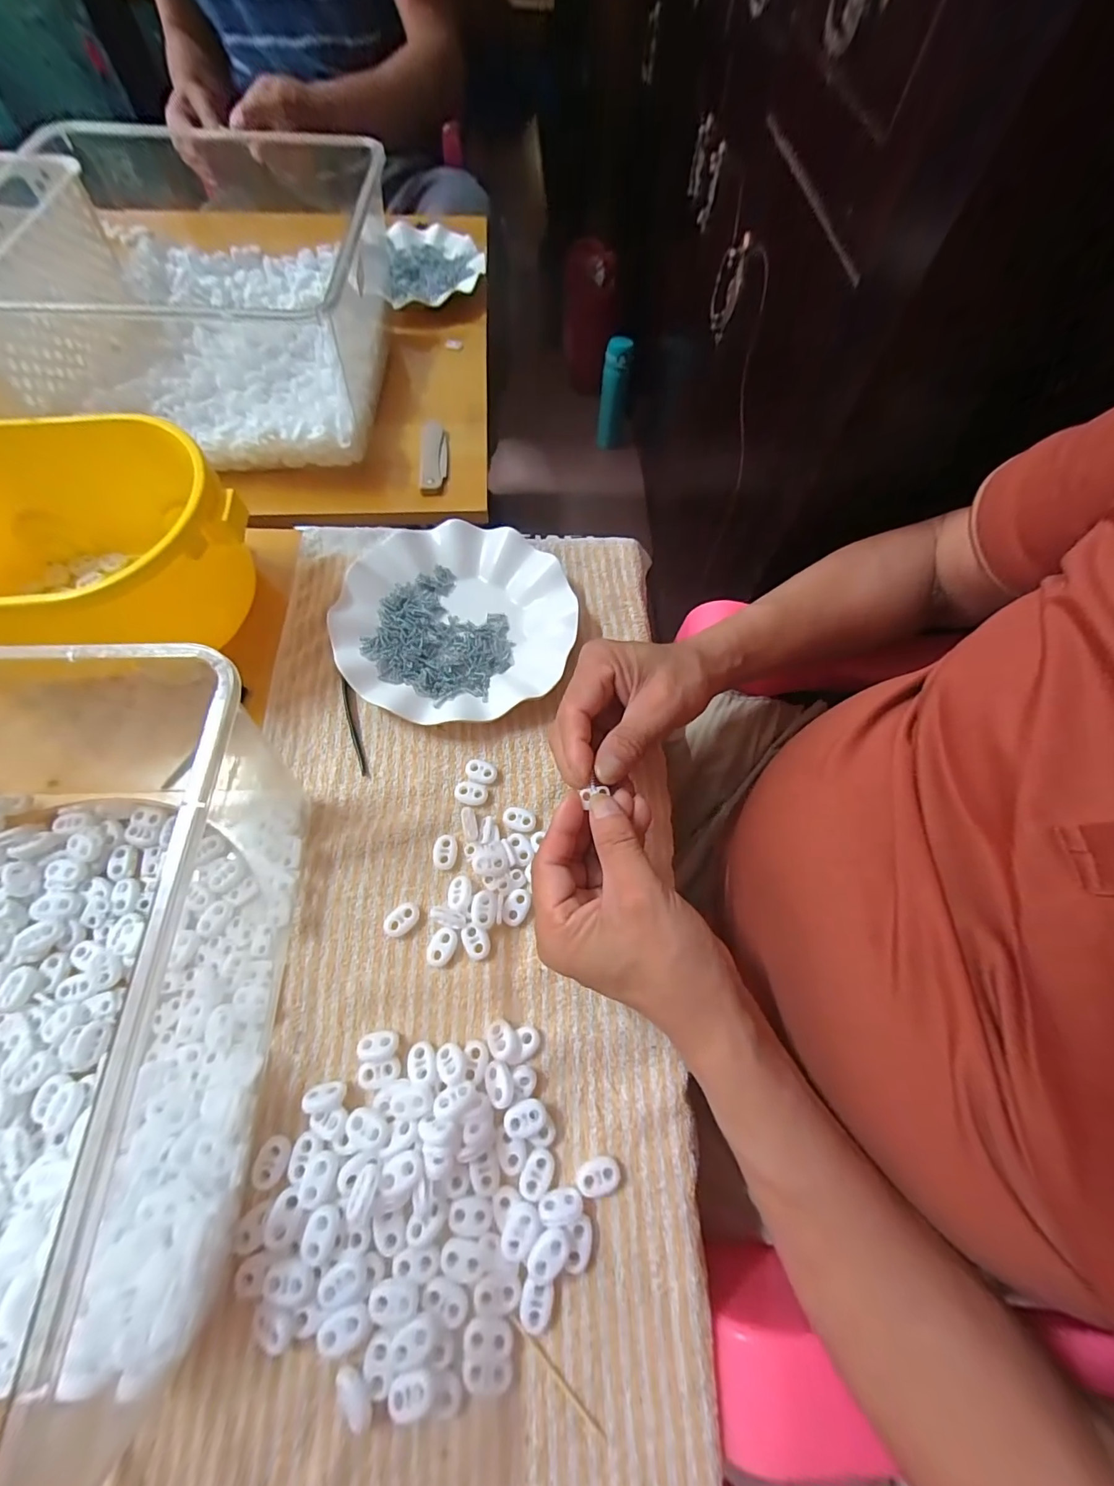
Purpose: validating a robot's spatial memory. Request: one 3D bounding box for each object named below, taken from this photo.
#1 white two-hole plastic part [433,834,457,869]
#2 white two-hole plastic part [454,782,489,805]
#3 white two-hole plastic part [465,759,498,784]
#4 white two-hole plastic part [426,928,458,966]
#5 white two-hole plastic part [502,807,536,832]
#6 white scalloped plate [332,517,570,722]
[{"bbox_3d":[-0.073,0.071,0.321,0.016,0.004,0.022,-2,66,-3],"label":"white two-hole plastic part"},{"bbox_3d":[-0.059,0.035,0.338,0.022,0.005,0.014,13,66,4],"label":"white two-hole plastic part"},{"bbox_3d":[-0.053,0.021,0.344,0.022,0.007,0.015,16,66,6],"label":"white two-hole plastic part"},{"bbox_3d":[-0.070,0.124,0.298,0.015,0.006,0.022,21,67,7],"label":"white two-hole plastic part"},{"bbox_3d":[-0.026,0.052,0.331,0.023,0.005,0.015,14,66,5],"label":"white two-hole plastic part"},{"bbox_3d":[-0.077,-0.096,0.389,0.183,0.027,0.180,1,66,-2],"label":"white scalloped plate"}]

